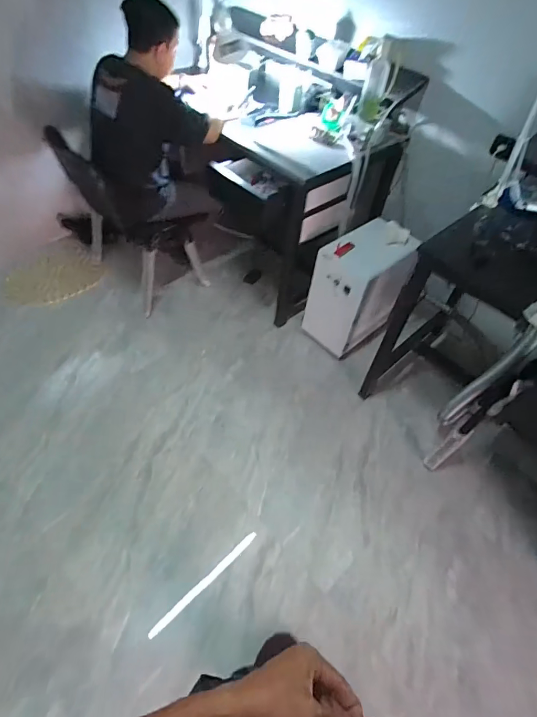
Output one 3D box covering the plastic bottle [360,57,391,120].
[{"bbox_3d":[0.412,-1.038,1.544,0.087,0.197,0.090,16,51,7],"label":"plastic bottle"}]

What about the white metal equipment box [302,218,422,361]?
[{"bbox_3d":[0.423,-0.319,1.866,0.399,0.525,0.304,-36,63,-29],"label":"white metal equipment box"}]

